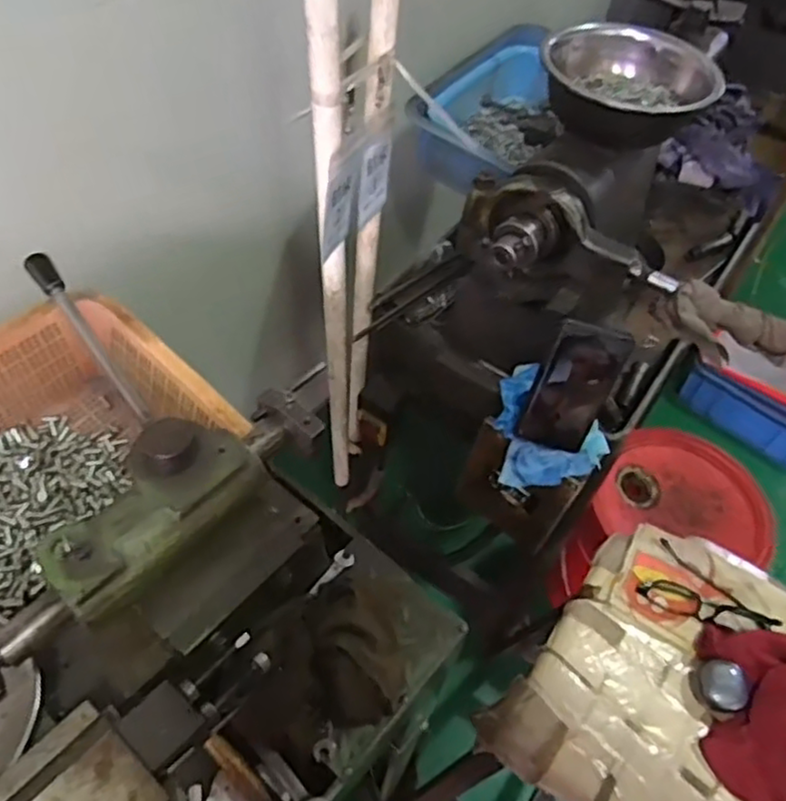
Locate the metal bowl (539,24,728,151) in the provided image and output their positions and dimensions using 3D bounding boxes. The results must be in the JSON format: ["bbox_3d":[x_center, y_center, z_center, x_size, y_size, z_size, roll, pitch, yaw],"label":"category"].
[{"bbox_3d":[0.238,-0.327,0.708,0.163,0.060,0.151,3,52,-4],"label":"metal bowl"}]

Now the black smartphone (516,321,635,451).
[{"bbox_3d":[0.184,-0.011,0.715,0.071,0.159,0.012,28,38,16],"label":"black smartphone"}]

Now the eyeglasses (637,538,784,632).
[{"bbox_3d":[0.311,0.199,0.687,0.123,0.026,0.068,37,57,21],"label":"eyeglasses"}]

